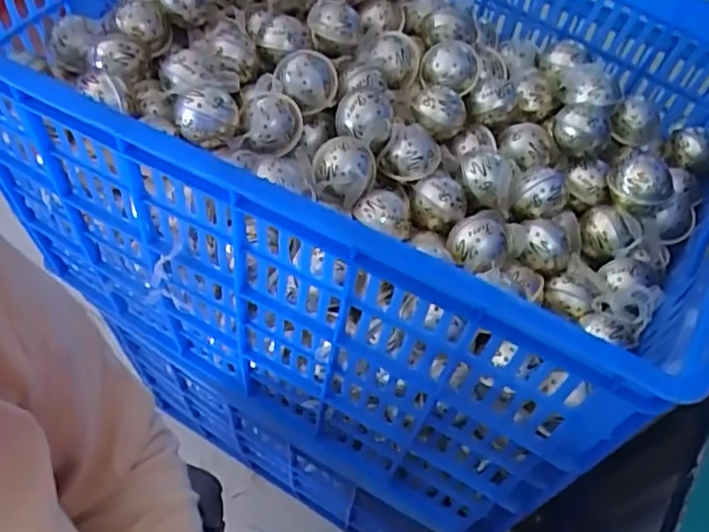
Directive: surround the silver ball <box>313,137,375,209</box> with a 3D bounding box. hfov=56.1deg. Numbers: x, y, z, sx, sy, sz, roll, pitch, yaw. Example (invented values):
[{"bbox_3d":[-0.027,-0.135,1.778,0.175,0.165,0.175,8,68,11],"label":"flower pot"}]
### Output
[{"bbox_3d":[-0.010,-0.086,0.617,0.057,0.043,0.056,6,58,-1],"label":"silver ball"}]

